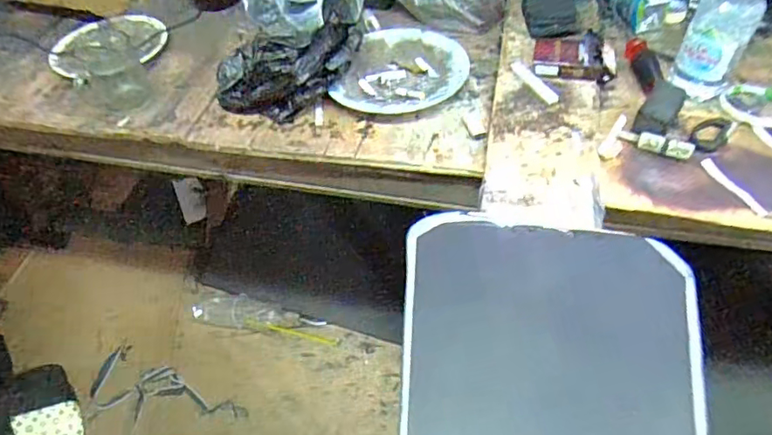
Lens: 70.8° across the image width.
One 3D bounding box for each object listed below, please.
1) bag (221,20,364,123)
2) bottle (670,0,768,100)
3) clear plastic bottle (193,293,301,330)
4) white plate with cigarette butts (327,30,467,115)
[{"bbox_3d":[-0.139,-0.203,0.728,0.174,0.074,0.143,20,54,19],"label":"bag"},{"bbox_3d":[0.391,-0.243,0.614,0.065,0.230,0.059,24,56,22],"label":"bottle"},{"bbox_3d":[-0.378,0.250,1.443,0.288,0.059,0.083,6,51,8],"label":"clear plastic bottle"},{"bbox_3d":[0.021,-0.209,0.755,0.172,0.032,0.159,-2,50,2],"label":"white plate with cigarette butts"}]

